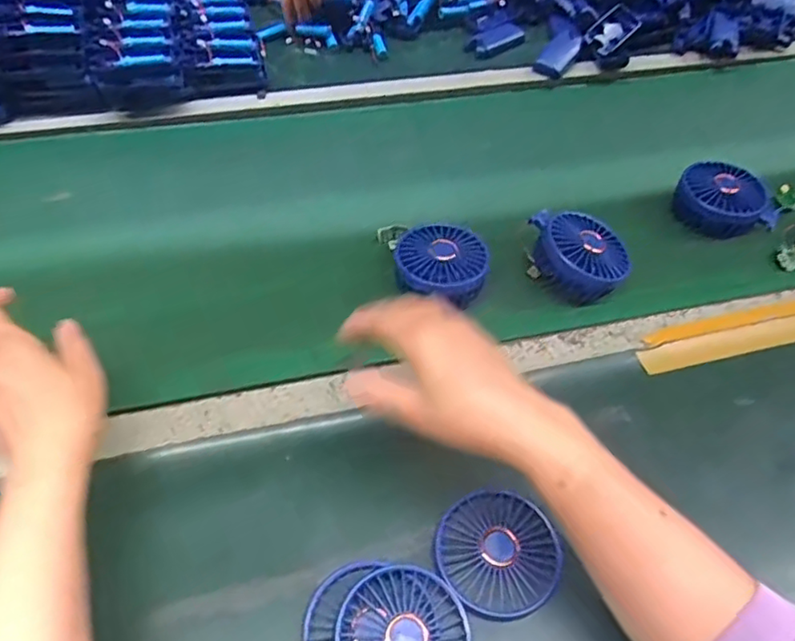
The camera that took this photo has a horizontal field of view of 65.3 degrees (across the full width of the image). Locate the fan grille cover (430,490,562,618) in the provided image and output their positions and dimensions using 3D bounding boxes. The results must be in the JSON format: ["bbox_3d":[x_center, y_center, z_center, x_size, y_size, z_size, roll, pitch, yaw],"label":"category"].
[{"bbox_3d":[0.071,0.164,0.443,0.080,0.019,0.085,-28,57,-22],"label":"fan grille cover"}]

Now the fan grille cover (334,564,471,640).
[{"bbox_3d":[0.006,0.206,0.401,0.085,0.014,0.087,-26,69,-27],"label":"fan grille cover"}]

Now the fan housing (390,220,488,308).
[{"bbox_3d":[0.042,-0.054,0.588,0.085,0.028,0.085,1,51,-1],"label":"fan housing"}]

